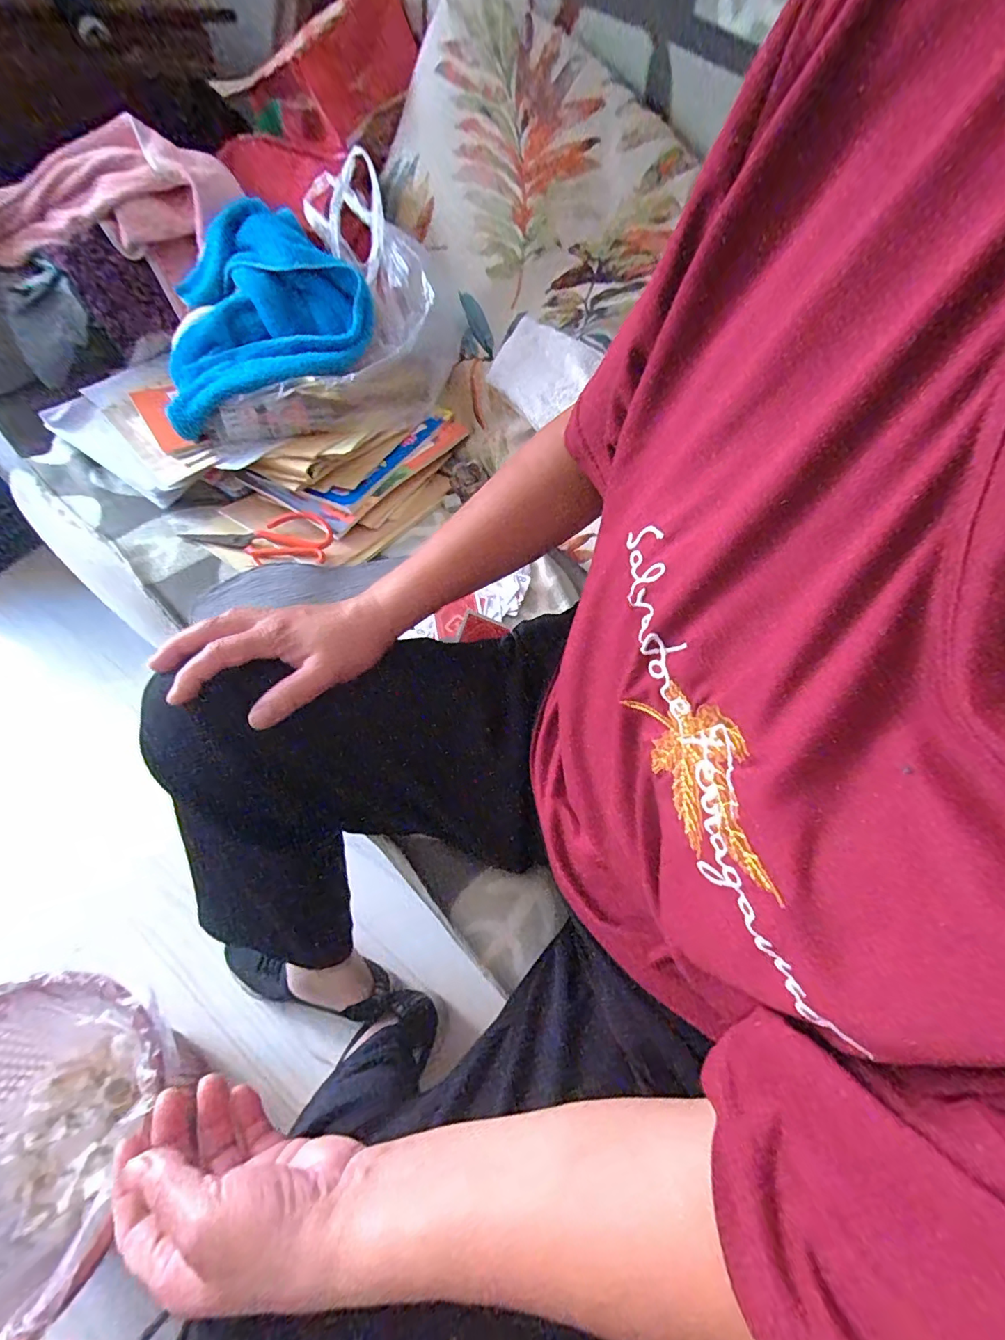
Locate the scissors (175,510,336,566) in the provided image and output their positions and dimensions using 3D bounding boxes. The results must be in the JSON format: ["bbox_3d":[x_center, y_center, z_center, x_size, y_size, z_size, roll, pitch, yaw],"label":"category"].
[{"bbox_3d":[-0.283,-0.153,0.589,0.167,0.018,0.076,-4,55,-7],"label":"scissors"}]

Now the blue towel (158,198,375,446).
[{"bbox_3d":[-0.294,-0.426,0.602,0.250,0.052,0.221,-24,80,4],"label":"blue towel"}]

